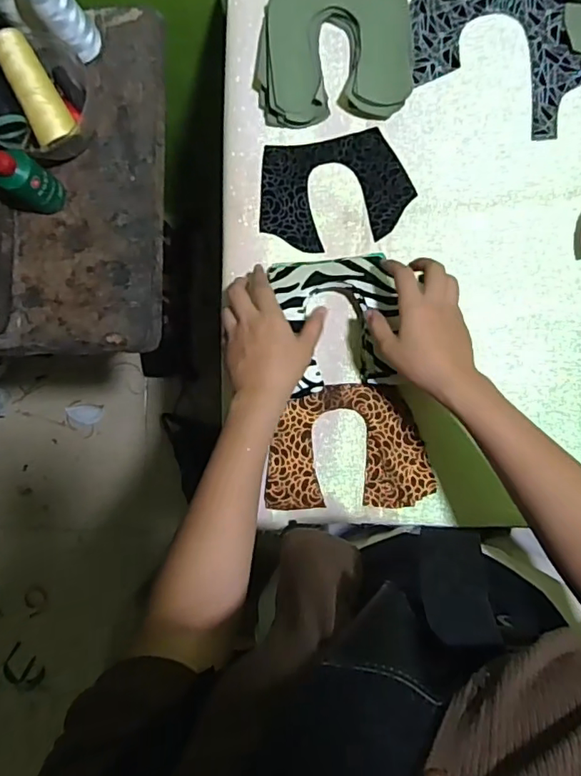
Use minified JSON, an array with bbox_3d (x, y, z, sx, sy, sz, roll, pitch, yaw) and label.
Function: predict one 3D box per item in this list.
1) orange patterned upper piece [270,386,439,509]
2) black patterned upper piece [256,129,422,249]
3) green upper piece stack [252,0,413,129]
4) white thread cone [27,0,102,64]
[{"bbox_3d":[0.060,0.061,0.569,0.167,0.009,0.125,-2,86,4],"label":"orange patterned upper piece"},{"bbox_3d":[0.046,-0.209,0.581,0.156,0.008,0.113,-9,89,3],"label":"black patterned upper piece"},{"bbox_3d":[0.043,-0.349,0.568,0.158,0.029,0.137,-4,88,7],"label":"green upper piece stack"},{"bbox_3d":[-0.236,-0.386,0.563,0.039,0.113,0.037,-38,84,4],"label":"white thread cone"}]

